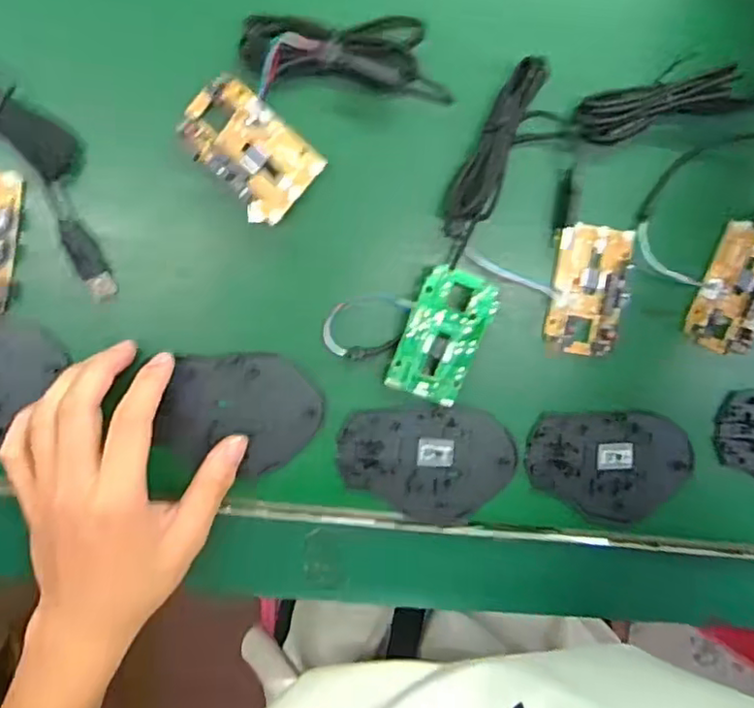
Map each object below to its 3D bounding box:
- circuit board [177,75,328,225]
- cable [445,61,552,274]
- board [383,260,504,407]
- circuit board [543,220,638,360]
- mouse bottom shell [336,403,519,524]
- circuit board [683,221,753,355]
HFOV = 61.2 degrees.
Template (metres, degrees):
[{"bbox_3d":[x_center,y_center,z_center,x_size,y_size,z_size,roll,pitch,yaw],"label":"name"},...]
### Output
[{"bbox_3d":[-0.071,-0.114,0.353,0.075,0.016,0.049,43,90,-10],"label":"circuit board"},{"bbox_3d":[0.065,-0.111,0.367,0.025,0.026,0.119,19,94,-9],"label":"cable"},{"bbox_3d":[0.039,-0.011,0.383,0.045,0.019,0.077,19,94,-9],"label":"board"},{"bbox_3d":[0.130,-0.038,0.389,0.045,0.014,0.077,6,95,-4],"label":"circuit board"},{"bbox_3d":[0.031,0.067,0.394,0.108,0.005,0.071,8,95,-8],"label":"mouse bottom shell"},{"bbox_3d":[0.226,-0.040,0.399,0.042,0.014,0.076,19,94,-9],"label":"circuit board"}]

